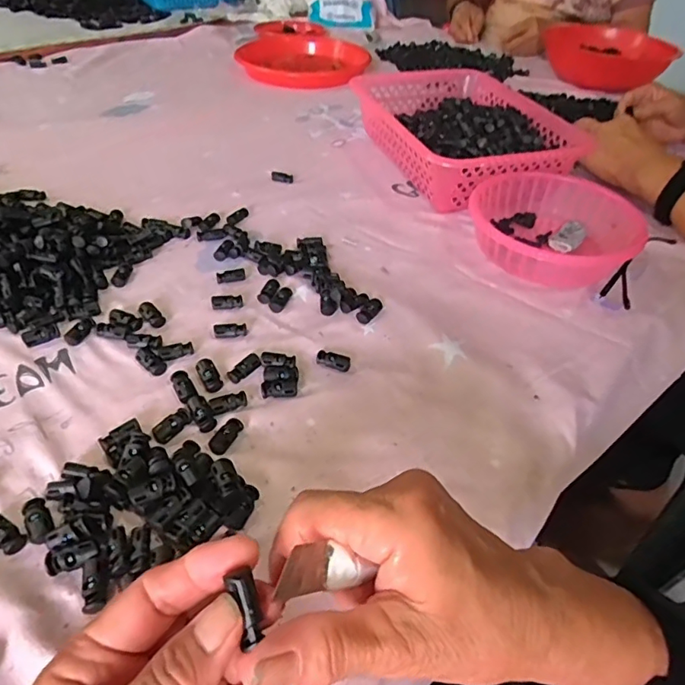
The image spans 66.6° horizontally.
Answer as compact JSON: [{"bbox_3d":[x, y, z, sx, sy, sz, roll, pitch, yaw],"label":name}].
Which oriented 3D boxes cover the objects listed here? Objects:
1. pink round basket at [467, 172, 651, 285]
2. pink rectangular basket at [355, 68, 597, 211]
[{"bbox_3d":[0.213,-0.121,0.551,0.153,0.056,0.161,3,44,-3],"label":"pink round basket"},{"bbox_3d":[0.151,-0.278,0.699,0.207,0.084,0.296,-13,47,-18],"label":"pink rectangular basket"}]

